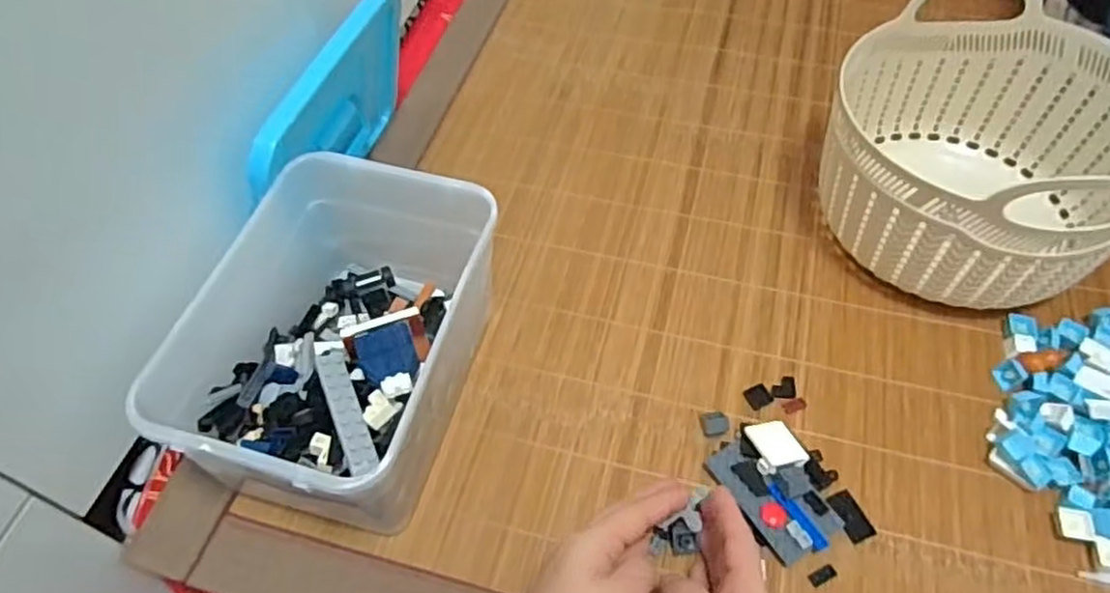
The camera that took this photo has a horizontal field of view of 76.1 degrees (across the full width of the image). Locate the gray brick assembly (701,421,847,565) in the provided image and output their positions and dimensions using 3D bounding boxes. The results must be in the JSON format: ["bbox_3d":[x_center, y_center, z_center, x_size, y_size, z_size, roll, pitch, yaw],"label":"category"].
[{"bbox_3d":[0.146,0.119,0.453,0.068,0.019,0.082,-26,57,-15],"label":"gray brick assembly"}]

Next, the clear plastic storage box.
[{"bbox_3d":[-0.132,0.035,0.464,0.150,0.122,0.208,11,56,11],"label":"clear plastic storage box"}]

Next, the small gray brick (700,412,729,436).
[{"bbox_3d":[0.109,0.087,0.484,0.018,0.009,0.016,-8,55,-2],"label":"small gray brick"}]

